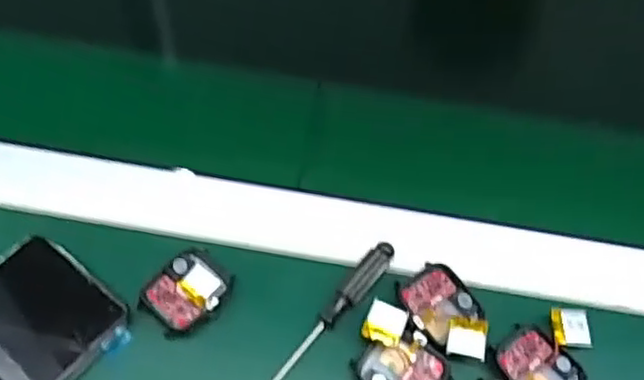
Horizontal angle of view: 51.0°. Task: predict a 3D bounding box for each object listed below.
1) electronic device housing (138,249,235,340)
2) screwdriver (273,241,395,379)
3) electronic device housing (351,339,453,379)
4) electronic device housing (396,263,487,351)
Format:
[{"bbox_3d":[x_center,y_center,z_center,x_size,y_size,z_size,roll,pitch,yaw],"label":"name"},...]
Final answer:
[{"bbox_3d":[-0.074,0.057,0.369,0.037,0.011,0.046,40,63,19],"label":"electronic device housing"},{"bbox_3d":[-0.002,0.076,0.359,0.013,0.015,0.129,36,61,17],"label":"screwdriver"},{"bbox_3d":[0.042,0.094,0.351,0.047,0.006,0.033,26,59,12],"label":"electronic device housing"},{"bbox_3d":[0.064,0.062,0.372,0.037,0.007,0.042,-29,64,-21],"label":"electronic device housing"}]

